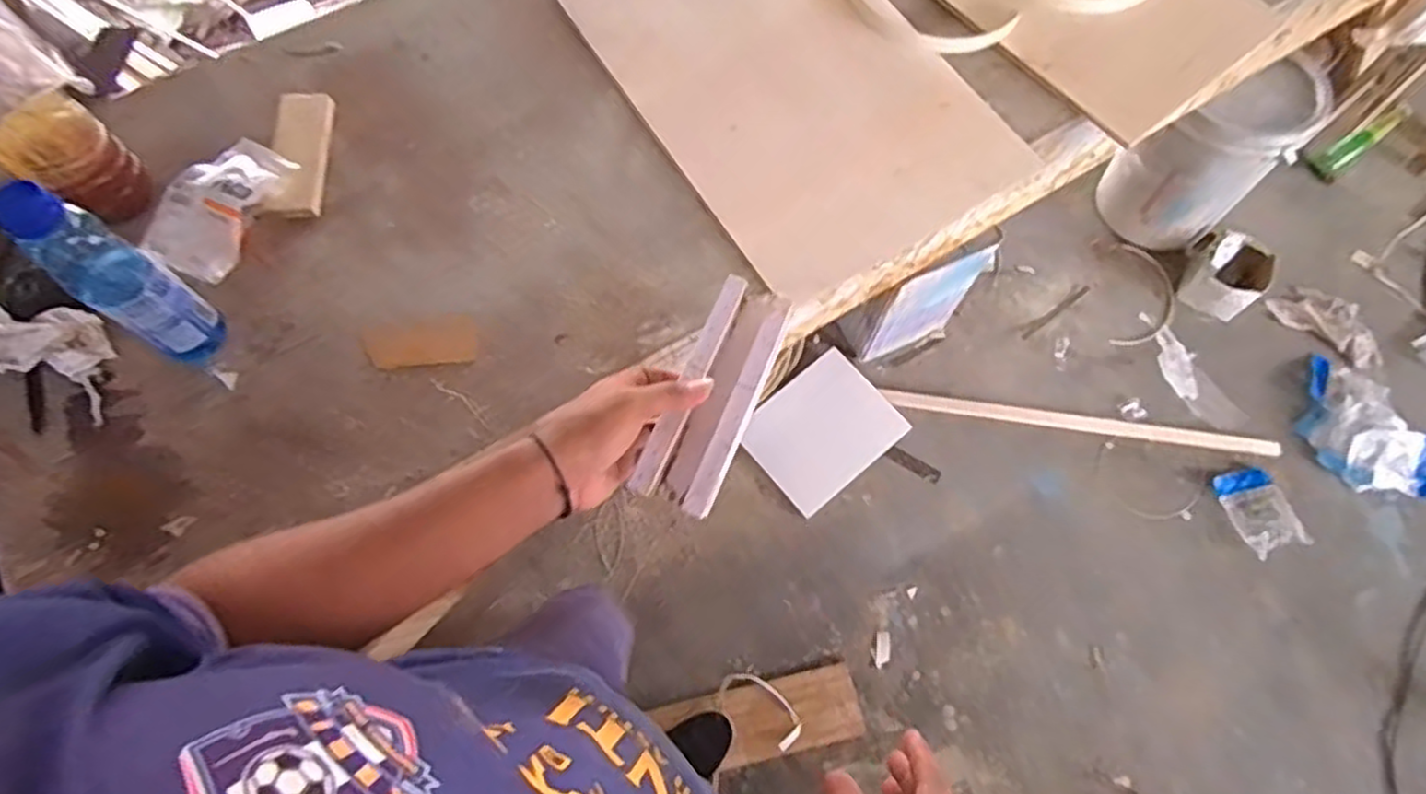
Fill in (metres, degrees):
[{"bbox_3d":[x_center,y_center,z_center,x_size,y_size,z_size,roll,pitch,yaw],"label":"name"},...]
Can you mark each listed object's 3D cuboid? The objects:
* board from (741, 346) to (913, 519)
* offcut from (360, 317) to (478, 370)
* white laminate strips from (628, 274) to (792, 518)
[{"bbox_3d":[0.231,0.070,1.503,0.301,0.018,0.238,-39,83,-16],"label":"board"},{"bbox_3d":[-0.294,-0.052,0.717,0.114,0.013,0.051,-5,70,-3],"label":"offcut"},{"bbox_3d":[0.004,-0.003,0.514,0.059,0.025,0.179,20,65,6],"label":"white laminate strips"}]

